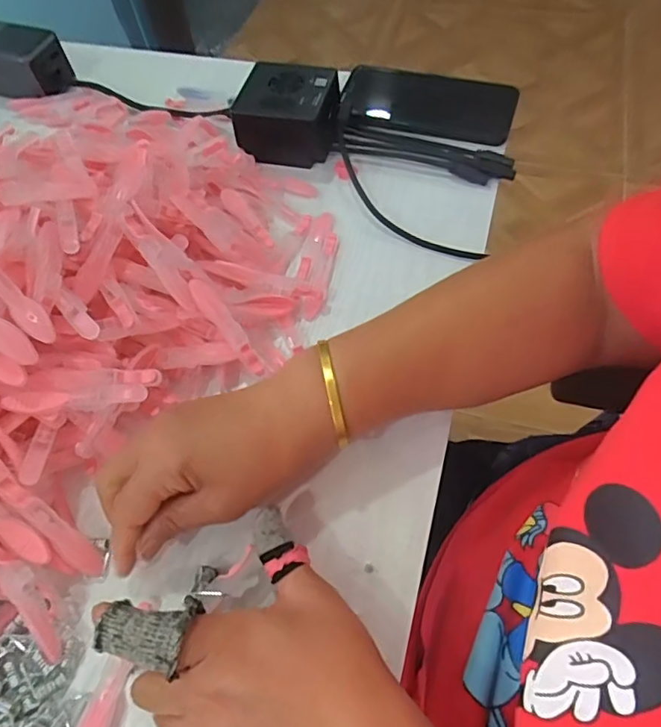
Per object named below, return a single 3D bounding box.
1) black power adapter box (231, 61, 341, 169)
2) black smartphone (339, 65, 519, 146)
[{"bbox_3d":[-0.035,-0.214,0.456,0.080,0.049,0.060,5,60,7],"label":"black power adapter box"},{"bbox_3d":[0.087,-0.237,0.482,0.153,0.009,0.081,10,61,9],"label":"black smartphone"}]

